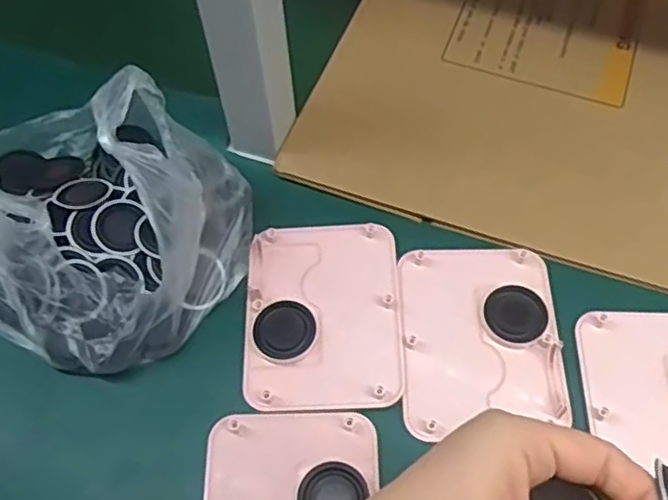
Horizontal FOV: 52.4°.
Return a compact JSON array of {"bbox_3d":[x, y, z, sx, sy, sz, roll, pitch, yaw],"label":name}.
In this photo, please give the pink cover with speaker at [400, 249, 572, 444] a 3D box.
[{"bbox_3d":[0.090,0.052,0.419,0.092,0.010,0.121,0,60,2],"label":"pink cover with speaker"}]

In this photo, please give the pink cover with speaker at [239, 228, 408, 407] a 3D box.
[{"bbox_3d":[-0.007,0.039,0.429,0.094,0.006,0.124,-1,60,1],"label":"pink cover with speaker"}]

